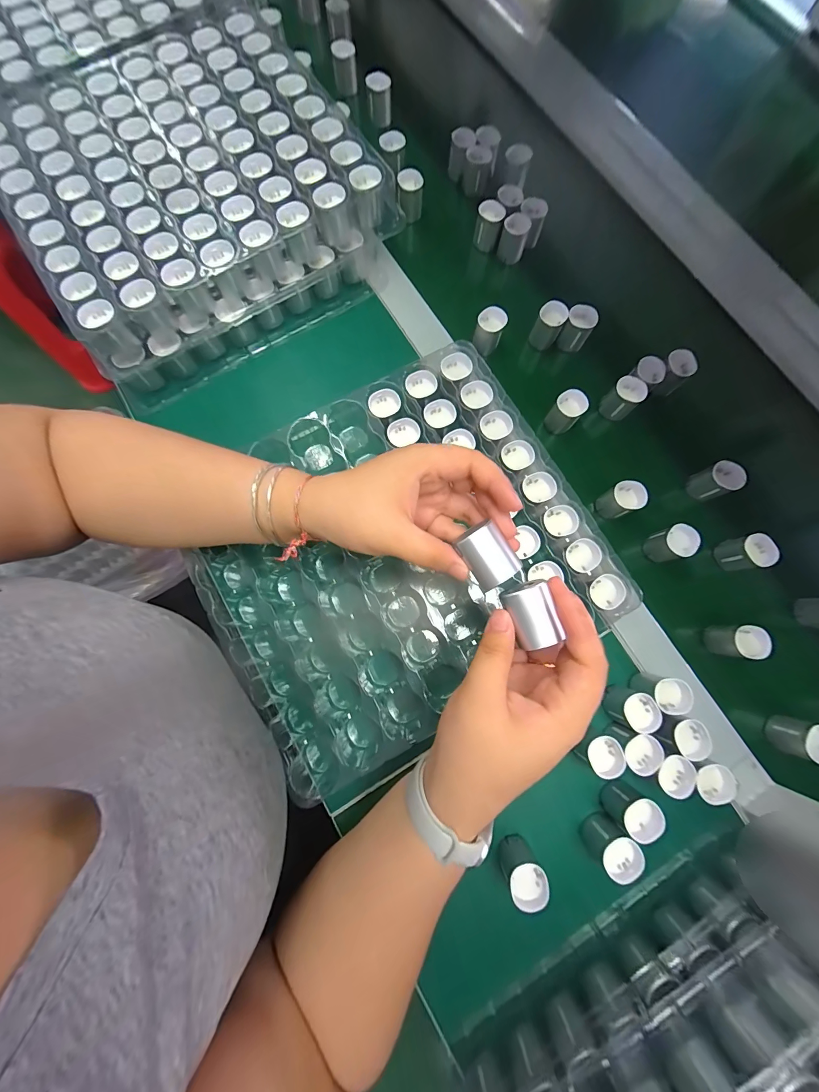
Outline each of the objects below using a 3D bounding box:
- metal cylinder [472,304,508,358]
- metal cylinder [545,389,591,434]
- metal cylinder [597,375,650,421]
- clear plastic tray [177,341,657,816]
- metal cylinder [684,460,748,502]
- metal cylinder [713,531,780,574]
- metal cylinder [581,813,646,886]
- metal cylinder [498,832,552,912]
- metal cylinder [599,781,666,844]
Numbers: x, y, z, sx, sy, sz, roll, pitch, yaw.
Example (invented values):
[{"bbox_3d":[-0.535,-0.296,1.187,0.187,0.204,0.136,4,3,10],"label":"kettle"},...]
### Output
[{"bbox_3d":[0.087,-0.234,0.391,0.029,0.037,0.027,20,79,4],"label":"metal cylinder"},{"bbox_3d":[0.162,-0.138,0.372,0.028,0.036,0.030,0,78,0],"label":"metal cylinder"},{"bbox_3d":[0.223,-0.154,0.375,0.031,0.034,0.031,0,78,0],"label":"metal cylinder"},{"bbox_3d":[-0.014,0.003,0.335,0.324,0.057,0.311,-29,80,-5],"label":"clear plastic tray"},{"bbox_3d":[0.304,-0.064,0.356,0.034,0.031,0.030,-21,79,-4],"label":"metal cylinder"},{"bbox_3d":[0.322,0.007,0.344,0.029,0.033,0.030,-17,79,-3],"label":"metal cylinder"},{"bbox_3d":[0.162,0.241,0.287,0.031,0.032,0.029,-33,80,-6],"label":"metal cylinder"},{"bbox_3d":[0.088,0.254,0.285,0.029,0.039,0.036,-18,79,-3],"label":"metal cylinder"},{"bbox_3d":[0.180,0.216,0.294,0.033,0.036,0.030,0,78,0],"label":"metal cylinder"}]

